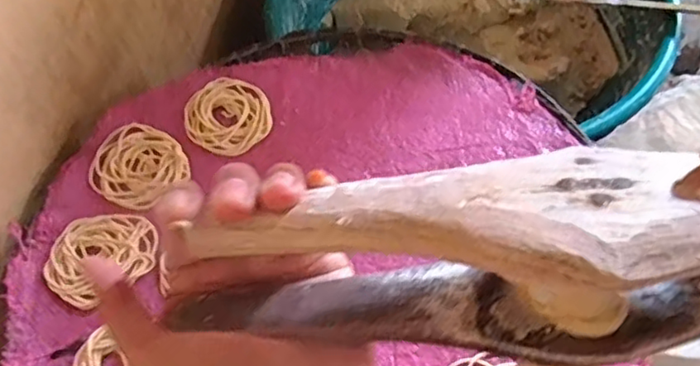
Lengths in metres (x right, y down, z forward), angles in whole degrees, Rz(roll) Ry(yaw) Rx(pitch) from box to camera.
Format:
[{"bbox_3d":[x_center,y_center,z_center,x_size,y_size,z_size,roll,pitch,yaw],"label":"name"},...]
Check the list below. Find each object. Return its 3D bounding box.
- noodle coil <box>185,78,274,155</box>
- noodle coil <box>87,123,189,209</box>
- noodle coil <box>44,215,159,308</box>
[{"bbox_3d":[-0.094,-0.053,0.494,0.064,0.007,0.065,-1,59,2],"label":"noodle coil"},{"bbox_3d":[-0.158,-0.014,0.471,0.067,0.004,0.064,-1,59,2],"label":"noodle coil"},{"bbox_3d":[-0.172,0.048,0.436,0.072,0.006,0.060,-31,63,-15],"label":"noodle coil"}]

